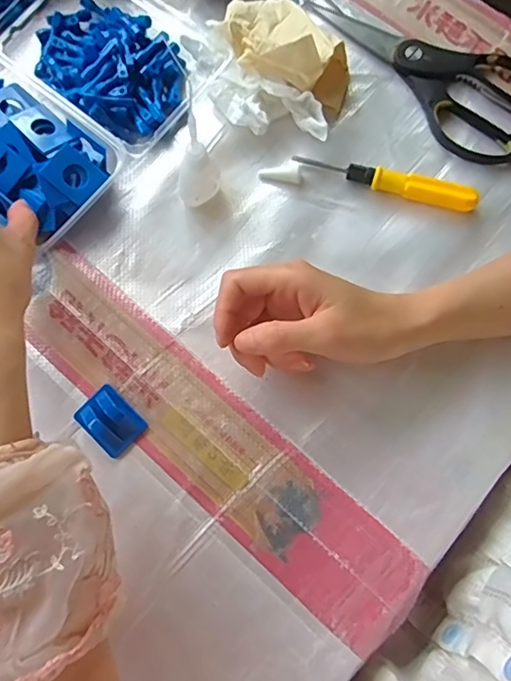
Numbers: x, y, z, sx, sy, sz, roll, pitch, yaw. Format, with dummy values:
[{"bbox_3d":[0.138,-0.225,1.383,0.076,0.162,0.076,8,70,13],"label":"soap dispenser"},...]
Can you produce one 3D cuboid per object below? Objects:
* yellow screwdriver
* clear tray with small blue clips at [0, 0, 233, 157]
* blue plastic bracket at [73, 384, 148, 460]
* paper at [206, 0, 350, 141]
[{"bbox_3d":[0.101,-0.125,0.411,0.141,0.019,0.015,15,77,3],"label":"yellow screwdriver"},{"bbox_3d":[-0.124,-0.245,0.433,0.183,0.035,0.137,37,79,8],"label":"clear tray with small blue clips"},{"bbox_3d":[-0.104,0.056,0.375,0.045,0.013,0.035,43,80,9],"label":"blue plastic bracket"},{"bbox_3d":[0.030,-0.228,0.418,0.083,0.048,0.138,-40,80,-9],"label":"paper"}]

